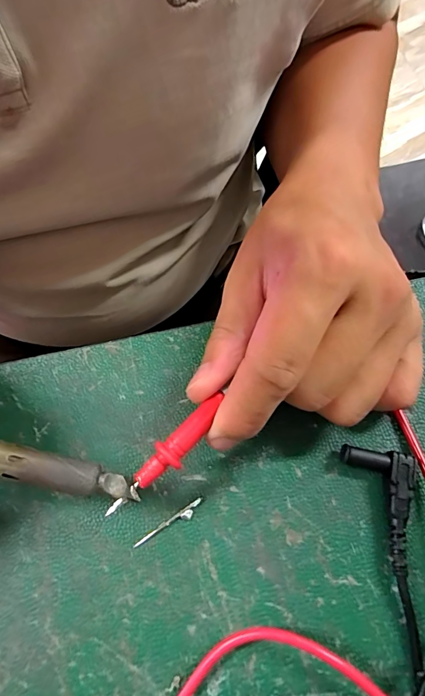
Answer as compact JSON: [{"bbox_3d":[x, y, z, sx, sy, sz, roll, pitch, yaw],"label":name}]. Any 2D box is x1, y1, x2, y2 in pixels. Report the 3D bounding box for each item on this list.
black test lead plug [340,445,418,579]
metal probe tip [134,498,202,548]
[{"bbox_3d":[0.066,0.064,0.159,0.028,0.010,0.044,11,70,5],"label":"black test lead plug"},{"bbox_3d":[-0.018,0.074,0.162,0.033,0.004,0.005,-32,72,-10],"label":"metal probe tip"}]

